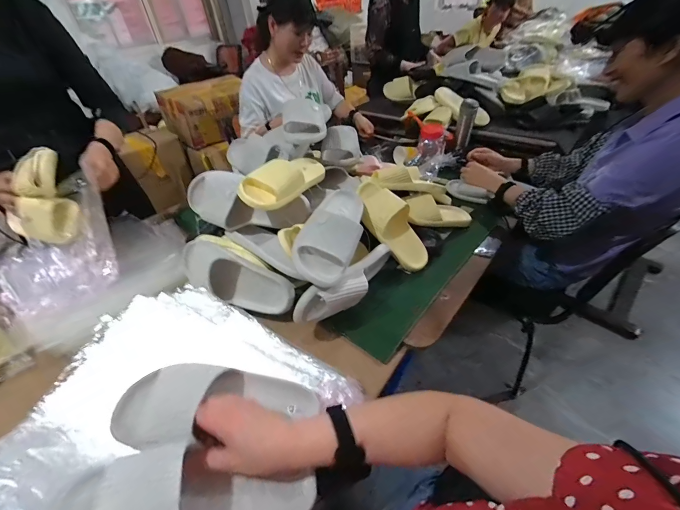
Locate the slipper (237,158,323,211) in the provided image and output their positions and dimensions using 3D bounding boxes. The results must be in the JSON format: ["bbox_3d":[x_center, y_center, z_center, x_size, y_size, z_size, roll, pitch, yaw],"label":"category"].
[{"bbox_3d":[-0.115,-0.176,0.683,0.091,0.073,0.256,24,48,28],"label":"slipper"}]

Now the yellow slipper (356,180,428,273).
[{"bbox_3d":[0.134,-0.068,0.737,0.113,0.070,0.244,-28,83,-25],"label":"yellow slipper"}]

